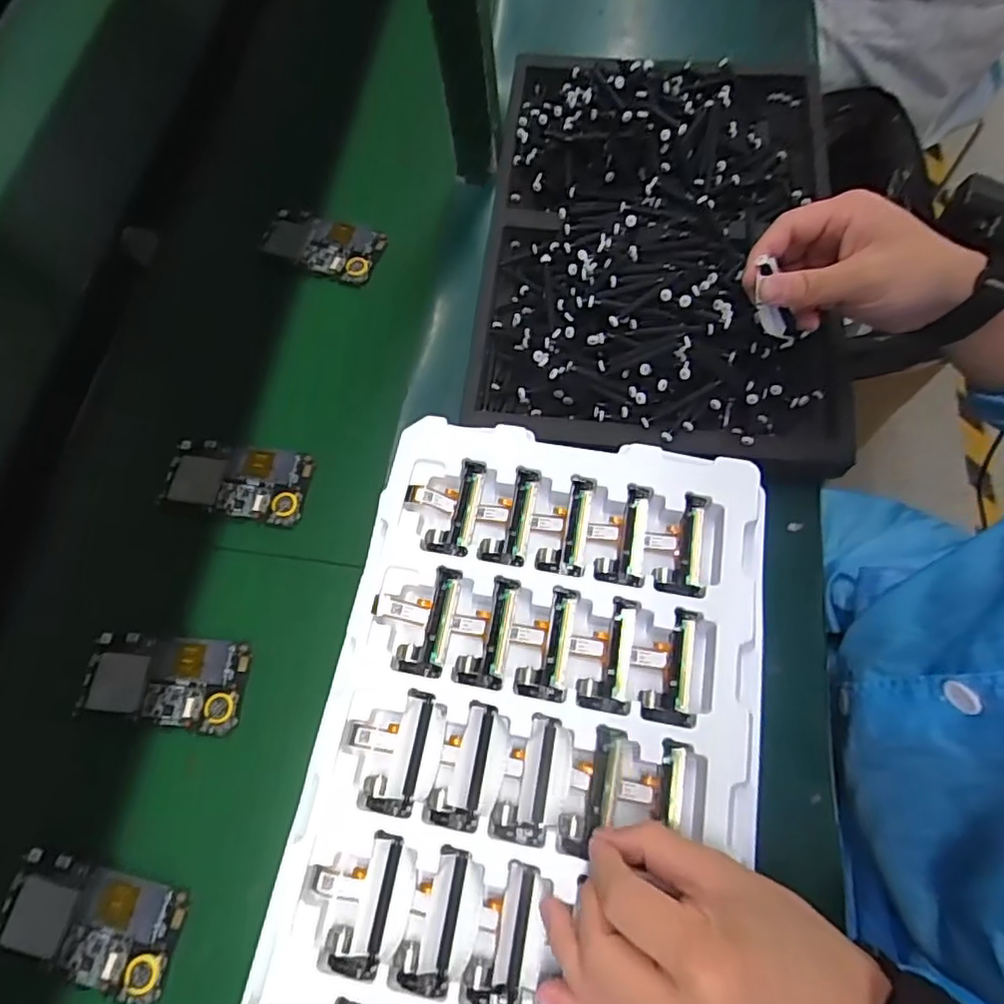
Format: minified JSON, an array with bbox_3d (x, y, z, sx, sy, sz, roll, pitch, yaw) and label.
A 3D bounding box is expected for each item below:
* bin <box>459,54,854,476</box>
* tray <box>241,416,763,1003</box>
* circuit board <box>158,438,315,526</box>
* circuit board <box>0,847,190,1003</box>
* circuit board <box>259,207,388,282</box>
[{"bbox_3d":[0.135,-0.240,0.528,0.296,0.076,0.422,4,69,8],"label":"bin"},{"bbox_3d":[0.015,0.155,0.356,0.245,0.028,0.421,9,70,6],"label":"tray"},{"bbox_3d":[-0.223,-0.019,0.524,0.125,0.006,0.064,8,70,9],"label":"circuit board"},{"bbox_3d":[-0.272,0.276,0.409,0.122,0.006,0.065,11,70,10],"label":"circuit board"},{"bbox_3d":[-0.179,-0.257,0.613,0.121,0.015,0.059,20,71,10],"label":"circuit board"}]

